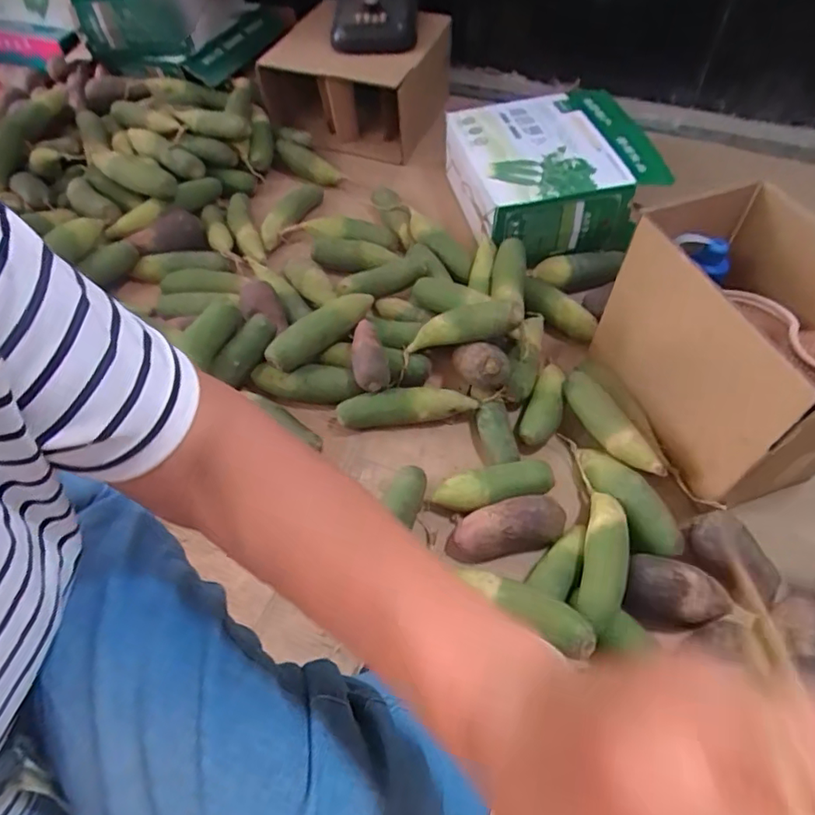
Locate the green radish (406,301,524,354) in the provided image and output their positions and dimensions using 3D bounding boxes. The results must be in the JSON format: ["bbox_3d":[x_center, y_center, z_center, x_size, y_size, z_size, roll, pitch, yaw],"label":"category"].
[{"bbox_3d":[0.089,-0.133,0.879,0.192,0.044,0.057,-11,50,29],"label":"green radish"}]

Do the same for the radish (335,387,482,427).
[{"bbox_3d":[-0.002,0.002,0.878,0.215,0.058,0.054,-5,55,-3],"label":"radish"}]

